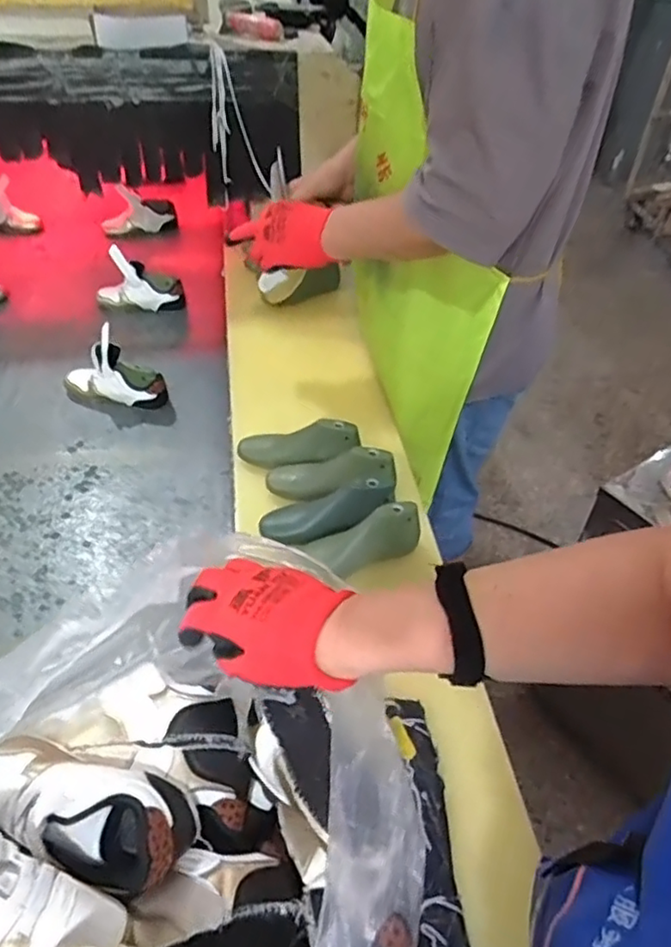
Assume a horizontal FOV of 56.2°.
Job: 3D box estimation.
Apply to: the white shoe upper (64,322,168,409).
[{"bbox_3d":[-0.387,-0.178,1.094,0.169,0.114,0.066,18,44,16],"label":"white shoe upper"}]

